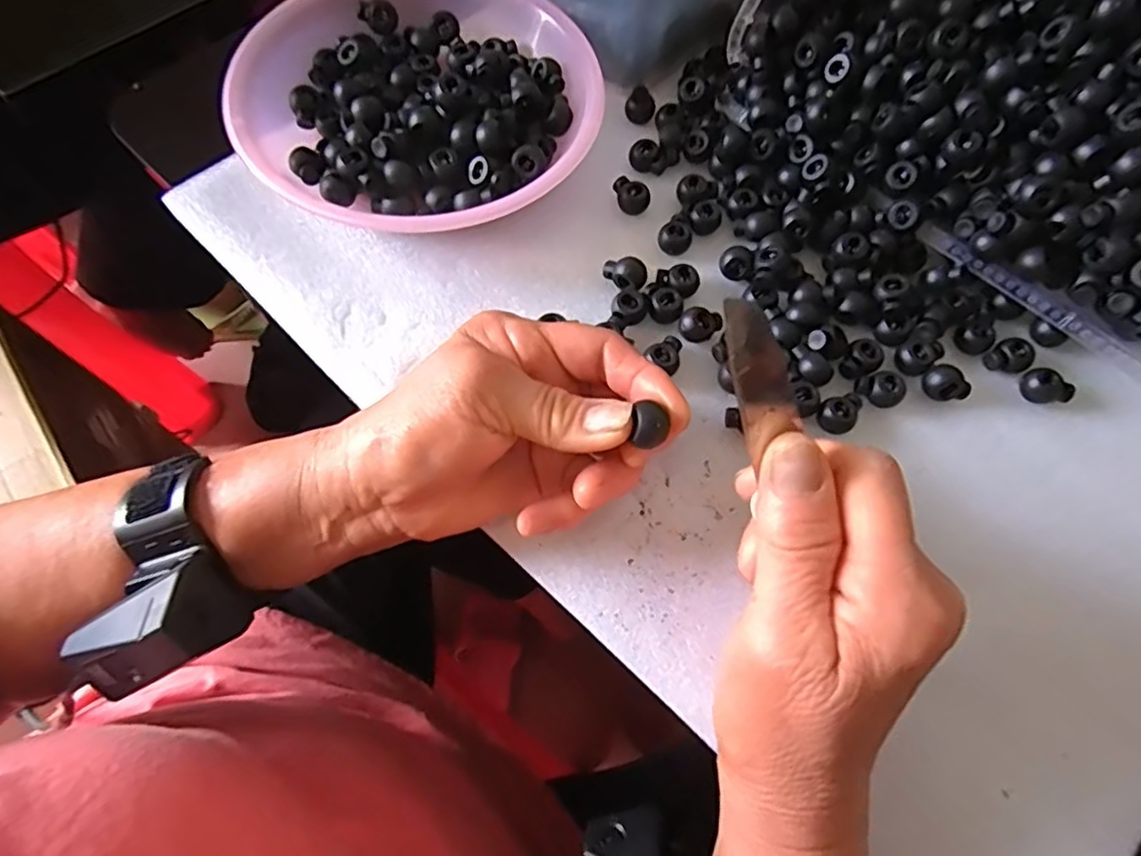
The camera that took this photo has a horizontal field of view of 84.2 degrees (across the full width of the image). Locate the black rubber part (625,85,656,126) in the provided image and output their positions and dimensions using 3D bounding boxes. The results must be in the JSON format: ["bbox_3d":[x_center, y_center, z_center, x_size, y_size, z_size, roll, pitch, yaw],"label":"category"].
[{"bbox_3d":[0.042,-0.194,0.379,0.017,0.012,0.019,9,67,1],"label":"black rubber part"}]

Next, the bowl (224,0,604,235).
[{"bbox_3d":[-0.078,-0.185,0.352,0.186,0.041,0.195,1,67,-3],"label":"bowl"}]

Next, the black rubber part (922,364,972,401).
[{"bbox_3d":[0.183,-0.020,0.309,0.015,0.014,0.021,-39,74,-17],"label":"black rubber part"}]

